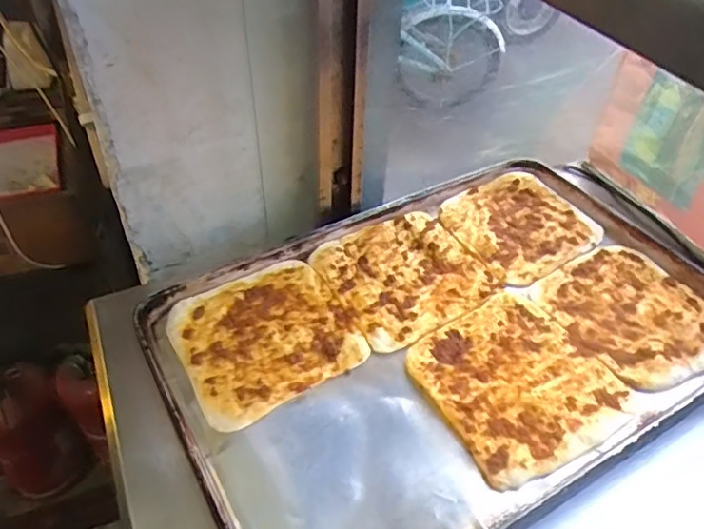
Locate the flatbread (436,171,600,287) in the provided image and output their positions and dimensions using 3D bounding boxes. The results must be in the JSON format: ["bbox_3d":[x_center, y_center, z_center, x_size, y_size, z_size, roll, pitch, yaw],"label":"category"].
[{"bbox_3d":[0.225,-0.055,0.789,0.182,0.012,0.175,-26,51,-23],"label":"flatbread"}]

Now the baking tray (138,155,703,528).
[{"bbox_3d":[0.114,0.063,0.657,0.629,0.038,0.414,-24,50,-22],"label":"baking tray"}]

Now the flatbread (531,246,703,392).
[{"bbox_3d":[0.323,0.054,0.675,0.180,0.015,0.186,-22,49,-20],"label":"flatbread"}]

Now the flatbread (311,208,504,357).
[{"bbox_3d":[0.066,0.009,0.714,0.186,0.012,0.177,-24,50,-21],"label":"flatbread"}]

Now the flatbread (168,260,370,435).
[{"bbox_3d":[-0.095,0.074,0.641,0.184,0.014,0.177,-26,51,-23],"label":"flatbread"}]

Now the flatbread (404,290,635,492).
[{"bbox_3d":[0.168,0.118,0.606,0.178,0.013,0.187,-21,49,-19],"label":"flatbread"}]

